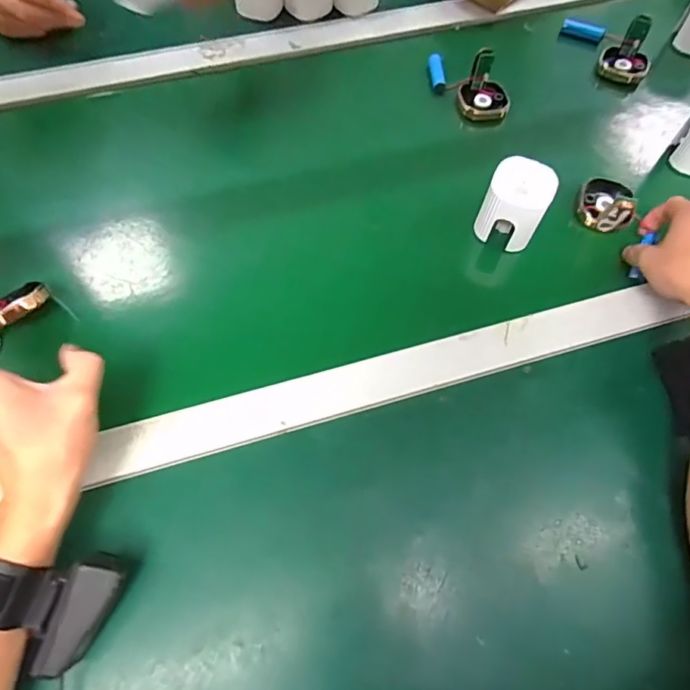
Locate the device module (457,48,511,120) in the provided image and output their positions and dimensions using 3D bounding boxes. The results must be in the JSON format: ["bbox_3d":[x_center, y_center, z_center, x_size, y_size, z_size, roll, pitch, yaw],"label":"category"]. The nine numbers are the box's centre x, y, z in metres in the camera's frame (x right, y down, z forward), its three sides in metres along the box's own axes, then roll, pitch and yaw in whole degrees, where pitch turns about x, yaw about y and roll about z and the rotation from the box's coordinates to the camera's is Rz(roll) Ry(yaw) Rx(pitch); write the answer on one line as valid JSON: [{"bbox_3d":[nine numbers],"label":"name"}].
[{"bbox_3d":[0.156,-0.285,0.576,0.053,0.057,0.049,0,63,-1],"label":"device module"}]

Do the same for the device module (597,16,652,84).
[{"bbox_3d":[0.335,-0.345,0.606,0.054,0.050,0.050,28,66,13],"label":"device module"}]

